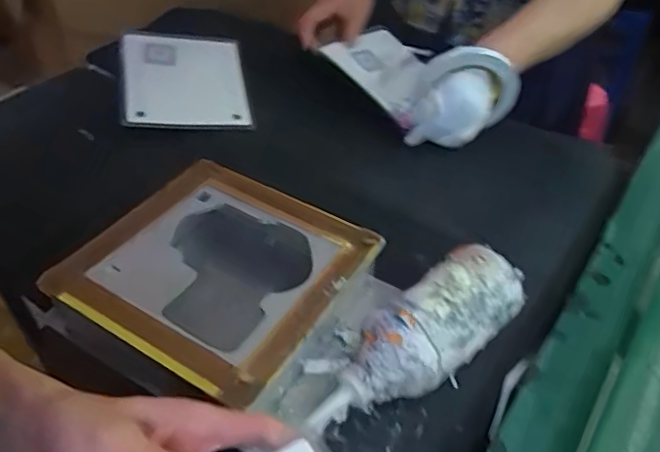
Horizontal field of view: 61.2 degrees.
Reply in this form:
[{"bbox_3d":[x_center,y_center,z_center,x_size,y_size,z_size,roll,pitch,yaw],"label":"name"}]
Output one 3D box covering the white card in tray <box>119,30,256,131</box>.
[{"bbox_3d":[-0.182,-0.186,0.705,0.154,0.013,0.150,-1,60,-19],"label":"white card in tray"}]

